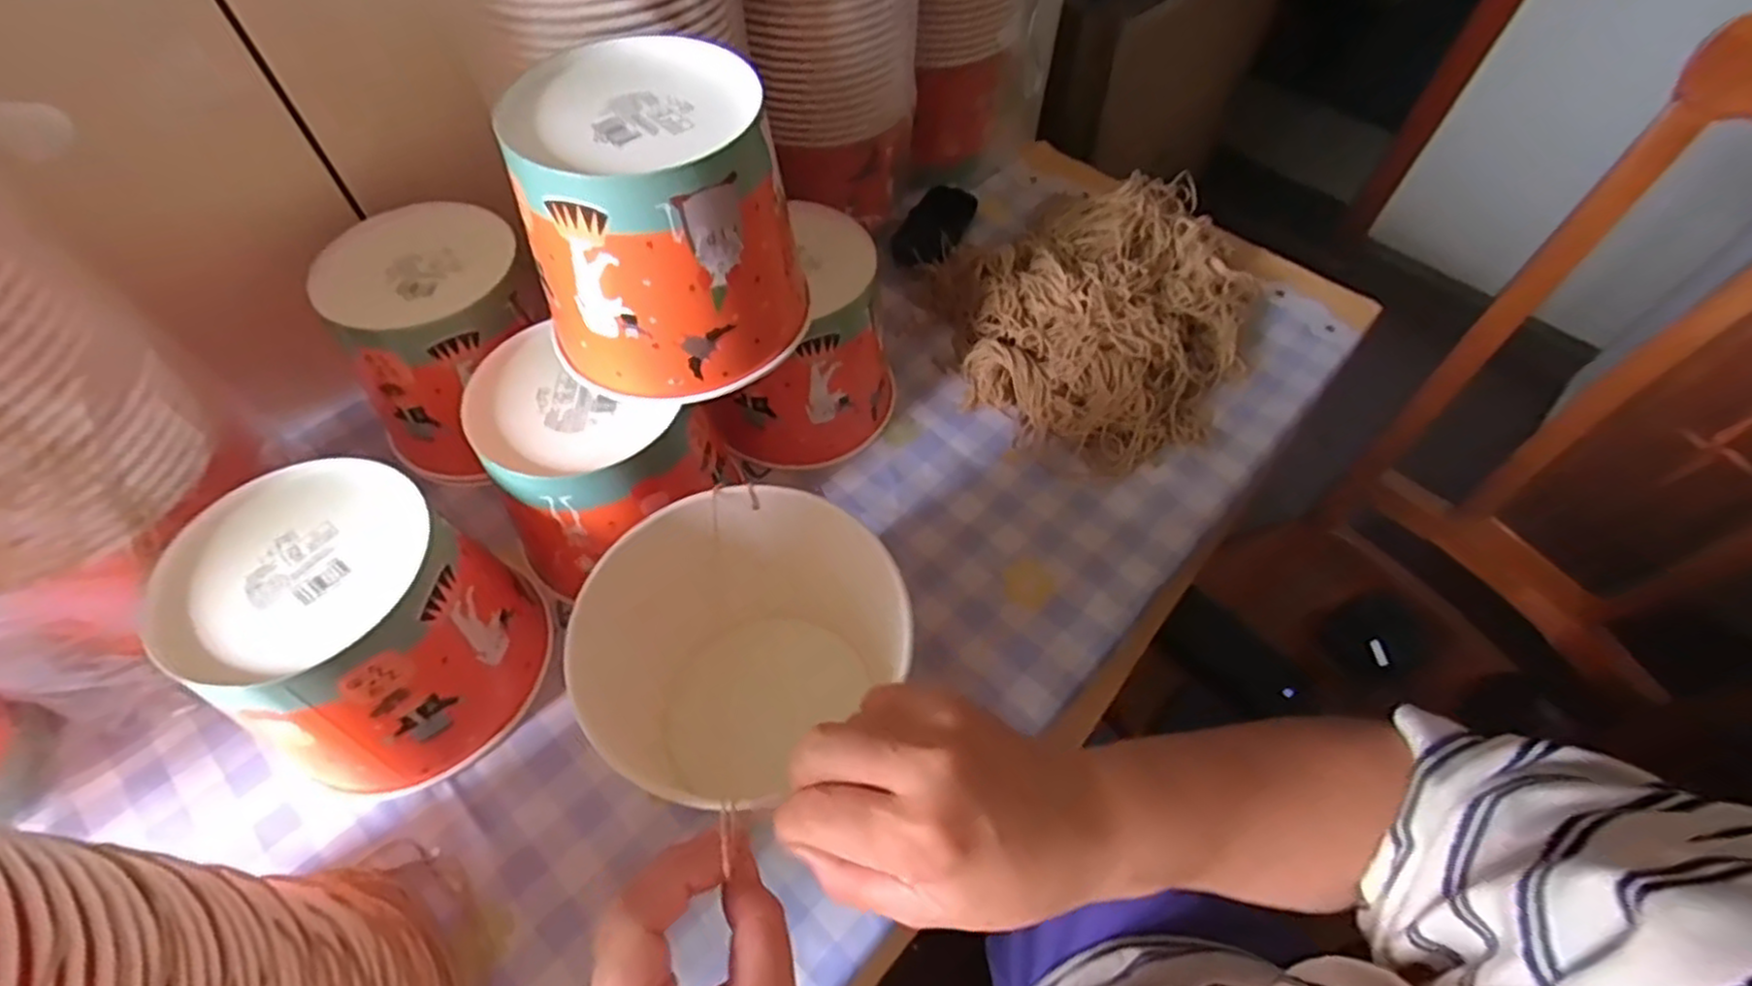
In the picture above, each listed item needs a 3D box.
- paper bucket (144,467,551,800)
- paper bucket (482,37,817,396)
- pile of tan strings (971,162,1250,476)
[{"bbox_3d":[-0.291,0.077,0.431,0.144,0.134,0.147,30,60,18],"label":"paper bucket"},{"bbox_3d":[-0.122,-0.146,0.426,0.137,0.149,0.135,0,56,-1],"label":"paper bucket"},{"bbox_3d":[0.219,-0.154,0.633,0.209,0.073,0.297,38,63,22],"label":"pile of tan strings"}]

